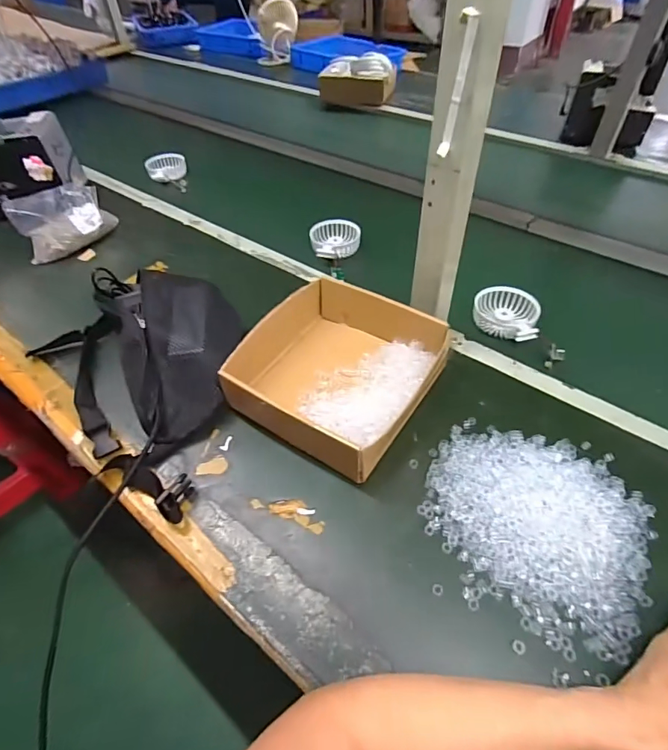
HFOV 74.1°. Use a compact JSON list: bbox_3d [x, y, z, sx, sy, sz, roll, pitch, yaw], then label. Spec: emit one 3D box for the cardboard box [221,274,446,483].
[{"bbox_3d":[-0.002,-0.011,0.535,0.228,0.070,0.207,28,55,25],"label":"cardboard box"}]

